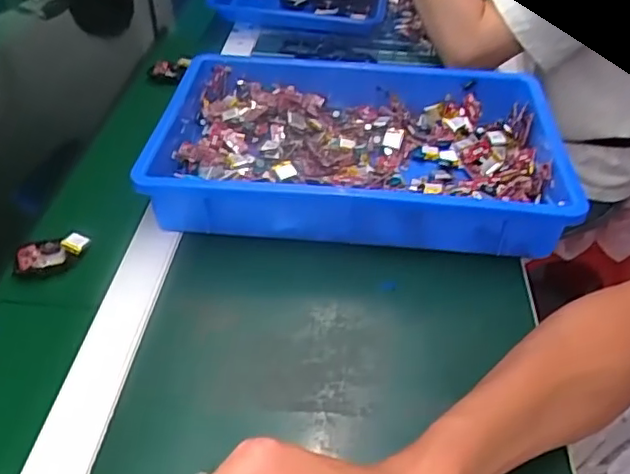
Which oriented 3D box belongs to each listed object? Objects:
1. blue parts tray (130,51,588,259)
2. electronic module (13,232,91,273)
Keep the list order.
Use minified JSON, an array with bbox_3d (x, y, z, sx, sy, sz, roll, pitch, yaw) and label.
[{"bbox_3d":[0.042,-0.091,0.610,0.363,0.065,0.245,2,42,3],"label":"blue parts tray"},{"bbox_3d":[-0.223,0.013,0.526,0.058,0.012,0.031,-13,43,-14],"label":"electronic module"}]

